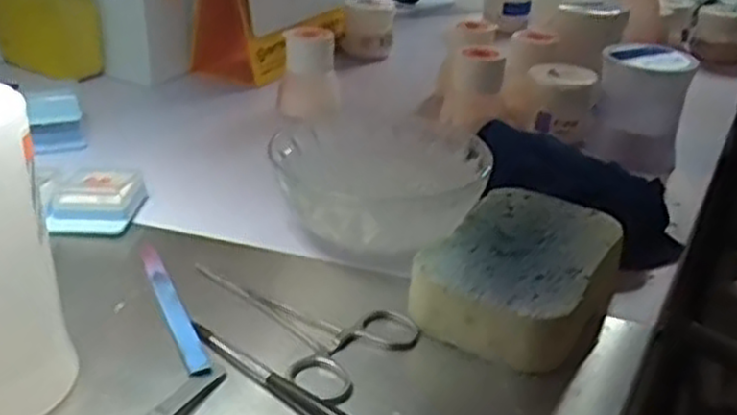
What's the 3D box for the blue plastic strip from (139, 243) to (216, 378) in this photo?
[{"bbox_3d":[-0.094,0.045,0.365,0.010,0.004,0.109,-11,31,-24],"label":"blue plastic strip"}]

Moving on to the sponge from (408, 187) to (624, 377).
[{"bbox_3d":[0.080,0.032,0.385,0.079,0.033,0.115,17,32,25],"label":"sponge"}]

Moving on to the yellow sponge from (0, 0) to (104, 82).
[{"bbox_3d":[-0.275,-0.154,0.652,0.096,0.076,0.045,22,34,31],"label":"yellow sponge"}]

